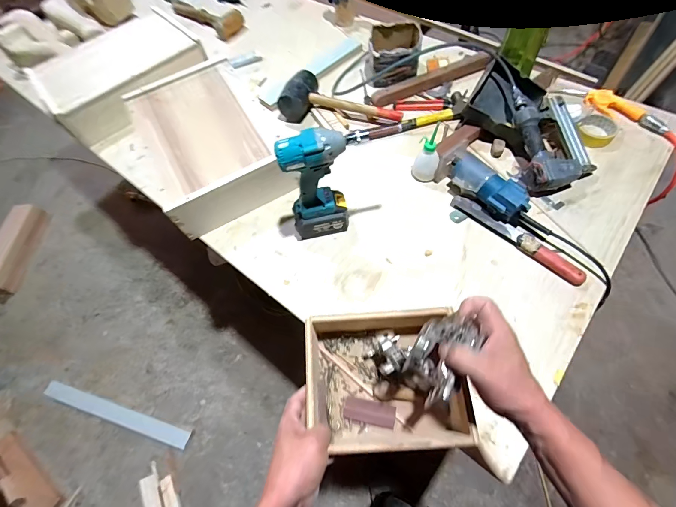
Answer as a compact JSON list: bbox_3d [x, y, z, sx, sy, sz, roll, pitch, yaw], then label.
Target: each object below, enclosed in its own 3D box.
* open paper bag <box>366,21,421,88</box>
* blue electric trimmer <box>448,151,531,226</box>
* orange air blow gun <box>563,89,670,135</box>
[{"bbox_3d":[0.167,-0.604,1.011,0.154,0.107,0.175,0,62,8],"label":"open paper bag"},{"bbox_3d":[0.335,-0.145,0.749,0.068,0.076,0.196,-38,64,-16],"label":"blue electric trimmer"},{"bbox_3d":[0.745,-0.394,0.886,0.076,0.026,0.255,-29,62,-12],"label":"orange air blow gun"}]

